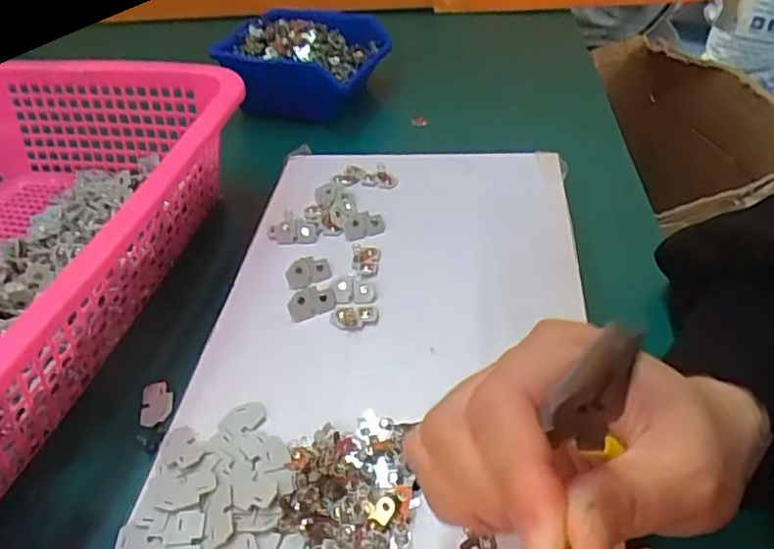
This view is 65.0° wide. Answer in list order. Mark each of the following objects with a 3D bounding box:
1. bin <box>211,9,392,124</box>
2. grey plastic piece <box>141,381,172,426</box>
[{"bbox_3d":[-0.078,-0.204,0.593,0.133,0.077,0.126,12,45,17],"label":"bin"},{"bbox_3d":[-0.125,0.070,0.328,0.015,0.005,0.026,-8,43,-3],"label":"grey plastic piece"}]

